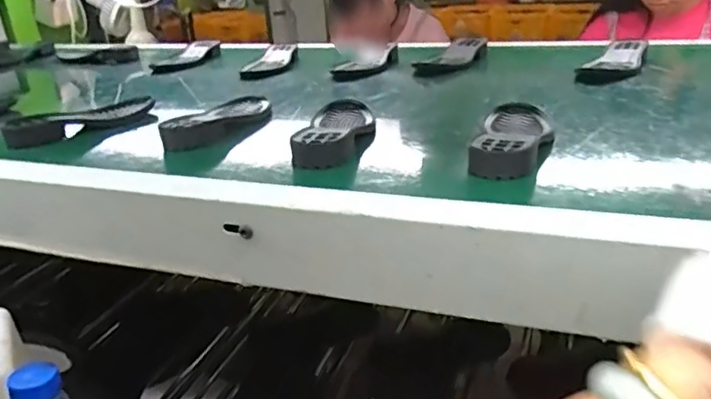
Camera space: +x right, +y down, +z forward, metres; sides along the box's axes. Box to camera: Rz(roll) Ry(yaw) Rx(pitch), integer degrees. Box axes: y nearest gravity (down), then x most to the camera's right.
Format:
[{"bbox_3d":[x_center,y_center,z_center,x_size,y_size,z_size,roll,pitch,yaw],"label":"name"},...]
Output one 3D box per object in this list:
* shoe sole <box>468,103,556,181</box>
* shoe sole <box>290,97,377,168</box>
[{"bbox_3d":[0.162,-0.065,0.584,0.070,0.029,0.186,2,25,18],"label":"shoe sole"},{"bbox_3d":[-0.018,-0.081,0.644,0.072,0.029,0.177,-2,24,8],"label":"shoe sole"}]

